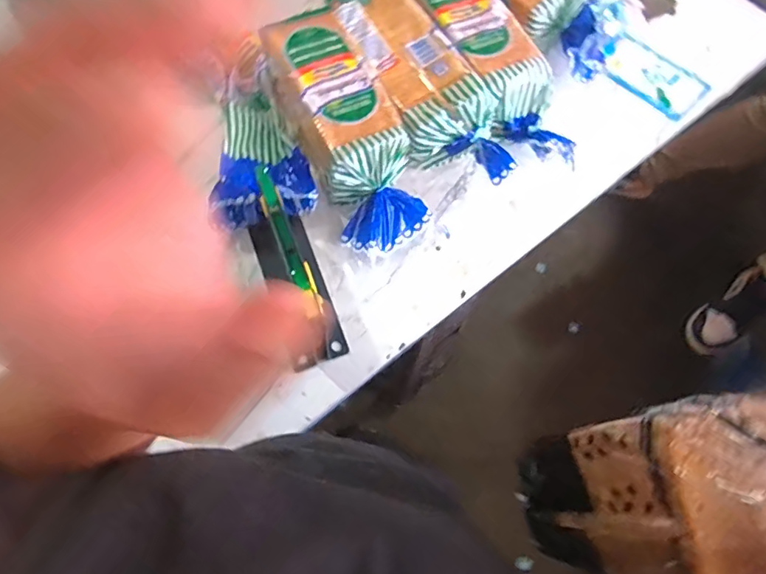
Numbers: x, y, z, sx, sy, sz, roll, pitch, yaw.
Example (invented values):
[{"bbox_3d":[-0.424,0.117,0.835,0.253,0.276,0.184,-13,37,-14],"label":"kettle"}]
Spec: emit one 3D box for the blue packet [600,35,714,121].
[{"bbox_3d":[0.457,-0.355,0.860,0.166,0.012,0.110,38,71,11],"label":"blue packet"}]

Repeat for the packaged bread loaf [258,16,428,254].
[{"bbox_3d":[-0.052,-0.223,0.696,0.123,0.102,0.353,-24,83,-13],"label":"packaged bread loaf"}]

